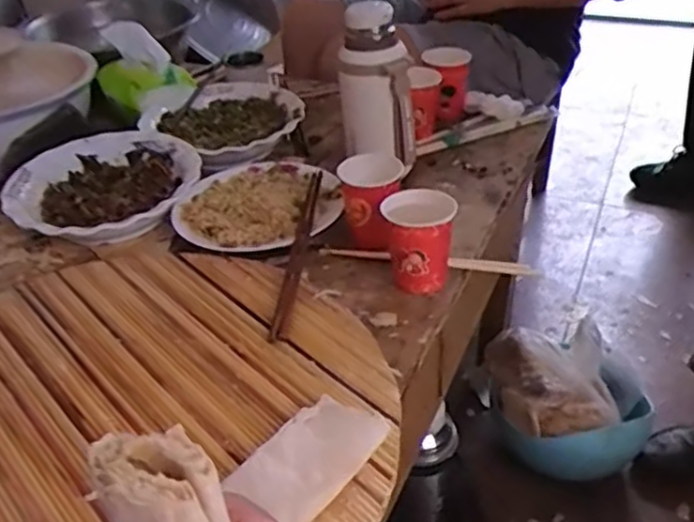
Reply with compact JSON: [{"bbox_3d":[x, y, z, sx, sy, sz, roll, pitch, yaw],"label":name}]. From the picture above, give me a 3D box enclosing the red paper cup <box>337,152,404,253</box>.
[{"bbox_3d":[0.025,-0.065,0.783,0.069,0.084,0.072,-2,35,2],"label":"red paper cup"}]

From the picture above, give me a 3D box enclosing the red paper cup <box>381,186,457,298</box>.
[{"bbox_3d":[0.072,-0.018,0.702,0.062,0.091,0.069,-4,35,0],"label":"red paper cup"}]

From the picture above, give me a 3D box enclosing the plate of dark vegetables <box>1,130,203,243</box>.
[{"bbox_3d":[-0.295,-0.093,0.868,0.218,0.050,0.212,-3,33,2],"label":"plate of dark vegetables"}]

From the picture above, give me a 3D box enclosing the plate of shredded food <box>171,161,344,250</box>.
[{"bbox_3d":[-0.096,-0.071,0.830,0.186,0.022,0.190,15,37,26],"label":"plate of shredded food"}]

